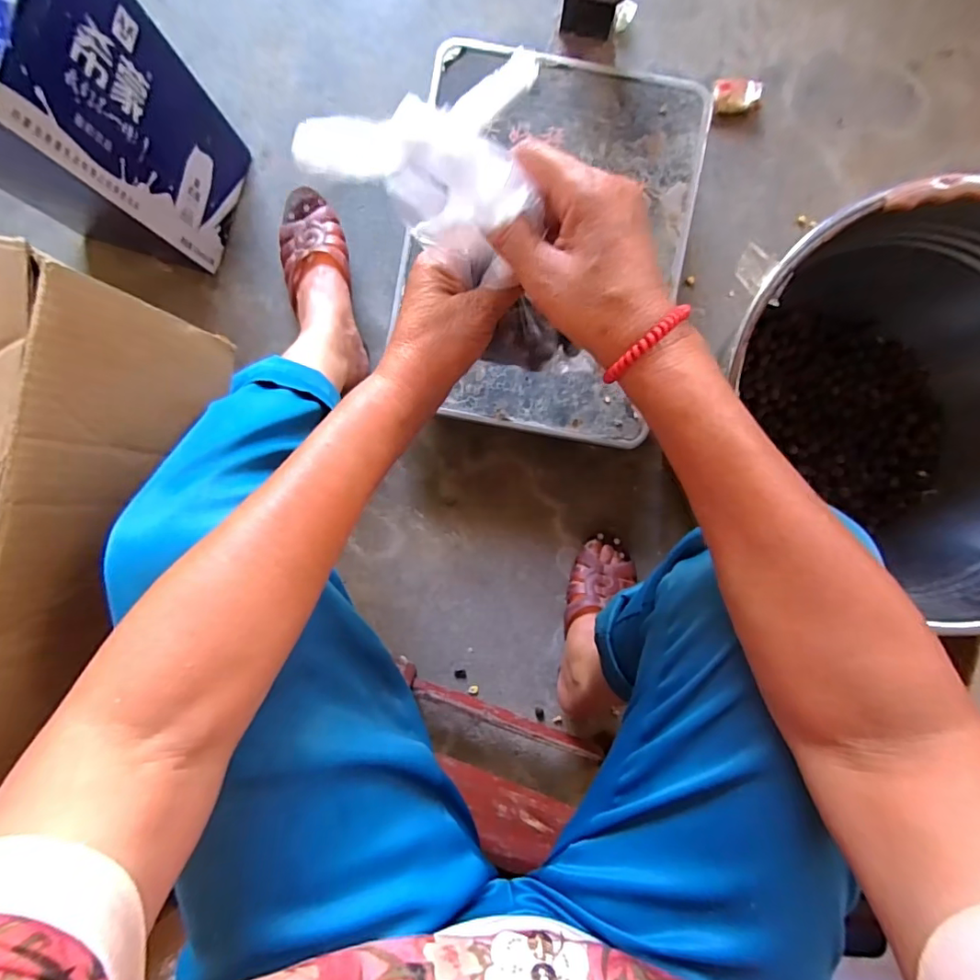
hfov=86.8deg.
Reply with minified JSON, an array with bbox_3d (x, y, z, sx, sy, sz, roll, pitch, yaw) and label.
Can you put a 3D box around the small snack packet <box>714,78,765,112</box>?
[{"bbox_3d":[0.313,-0.504,0.660,0.068,0.029,0.032,-7,93,0],"label":"small snack packet"}]

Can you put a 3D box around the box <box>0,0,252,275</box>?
[{"bbox_3d":[-0.425,-0.382,0.524,0.198,0.307,0.175,18,92,-2],"label":"box"}]

